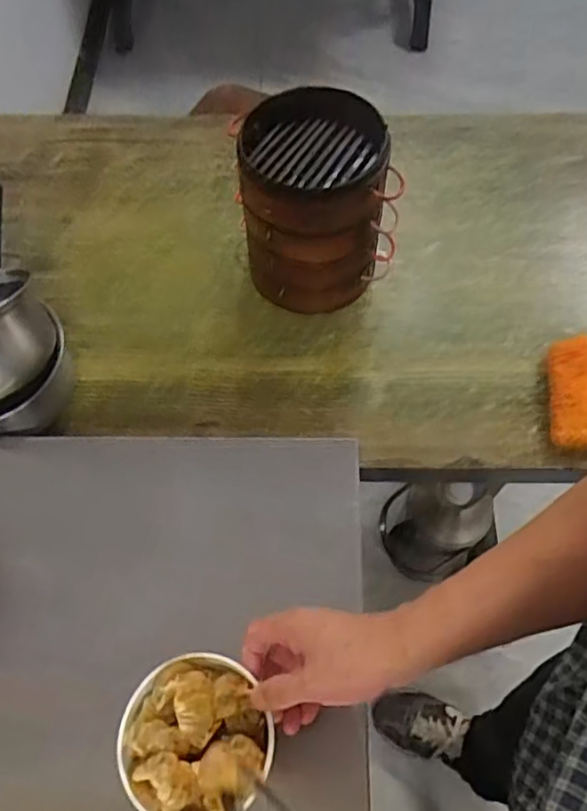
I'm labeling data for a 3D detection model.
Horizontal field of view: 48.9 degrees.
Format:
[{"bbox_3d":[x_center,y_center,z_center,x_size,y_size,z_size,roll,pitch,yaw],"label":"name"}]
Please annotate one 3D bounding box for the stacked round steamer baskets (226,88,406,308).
[{"bbox_3d":[0.023,-0.246,0.793,0.177,0.223,0.168,1,60,-1],"label":"stacked round steamer baskets"}]

